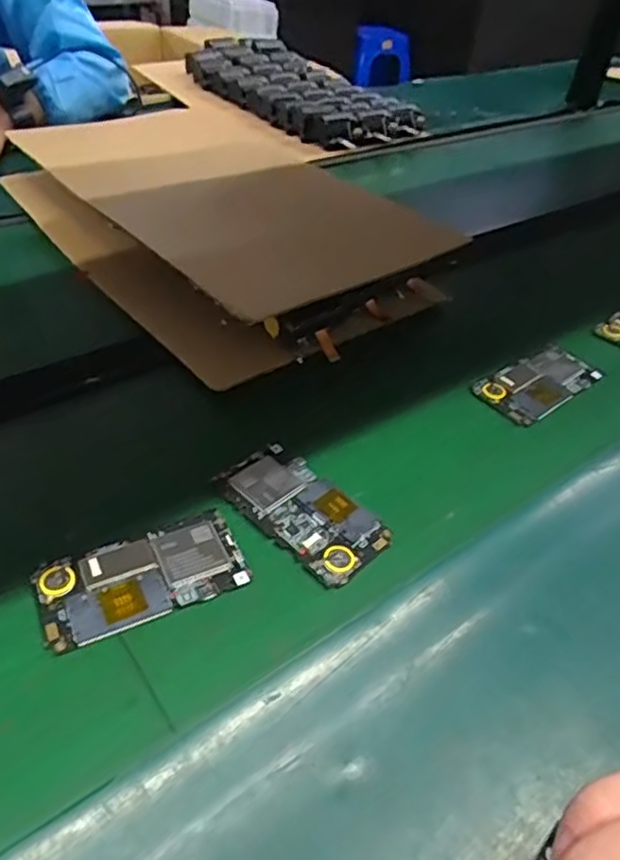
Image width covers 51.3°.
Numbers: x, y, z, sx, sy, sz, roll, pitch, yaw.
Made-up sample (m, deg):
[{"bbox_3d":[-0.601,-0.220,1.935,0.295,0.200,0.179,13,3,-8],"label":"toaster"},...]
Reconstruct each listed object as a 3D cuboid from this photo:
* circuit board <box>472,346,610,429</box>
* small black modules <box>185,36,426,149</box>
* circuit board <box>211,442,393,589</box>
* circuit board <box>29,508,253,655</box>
[{"bbox_3d":[0.214,-0.046,0.603,0.124,0.007,0.067,-29,48,-29],"label":"circuit board"},{"bbox_3d":[-0.022,-0.627,1.193,0.263,0.063,0.485,-28,47,-28],"label":"small black modules"},{"bbox_3d":[-0.006,0.055,0.460,0.123,0.009,0.065,32,51,33],"label":"circuit board"},{"bbox_3d":[-0.105,0.091,0.407,0.124,0.006,0.064,-19,44,-20],"label":"circuit board"}]

